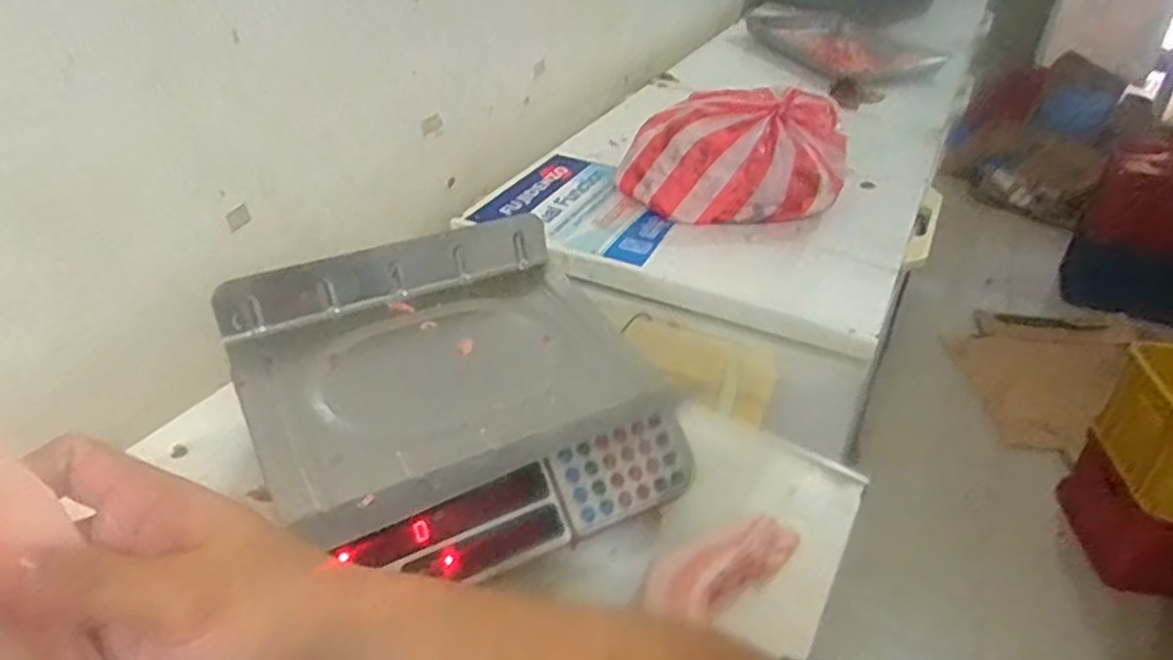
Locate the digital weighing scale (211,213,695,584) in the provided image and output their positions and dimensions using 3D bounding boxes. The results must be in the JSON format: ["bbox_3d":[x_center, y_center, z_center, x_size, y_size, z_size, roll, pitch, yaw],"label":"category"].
[{"bbox_3d":[-0.129,0.055,0.725,0.343,0.150,0.339,-19,39,-26],"label":"digital weighing scale"}]

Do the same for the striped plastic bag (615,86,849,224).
[{"bbox_3d":[0.235,-0.274,1.216,0.363,0.165,0.203,8,35,9],"label":"striped plastic bag"}]

